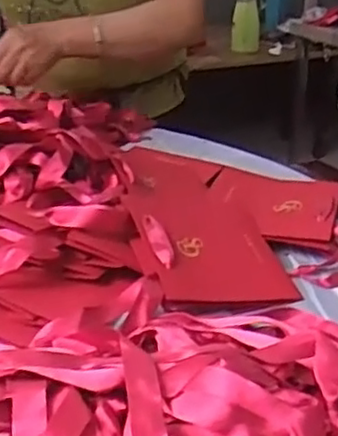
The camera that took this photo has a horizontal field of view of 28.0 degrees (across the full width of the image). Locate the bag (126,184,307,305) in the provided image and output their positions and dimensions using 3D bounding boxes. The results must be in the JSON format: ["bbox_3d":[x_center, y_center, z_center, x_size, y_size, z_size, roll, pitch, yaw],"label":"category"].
[{"bbox_3d":[0.028,0.016,0.647,0.134,0.031,0.178,5,37,-28],"label":"bag"}]

